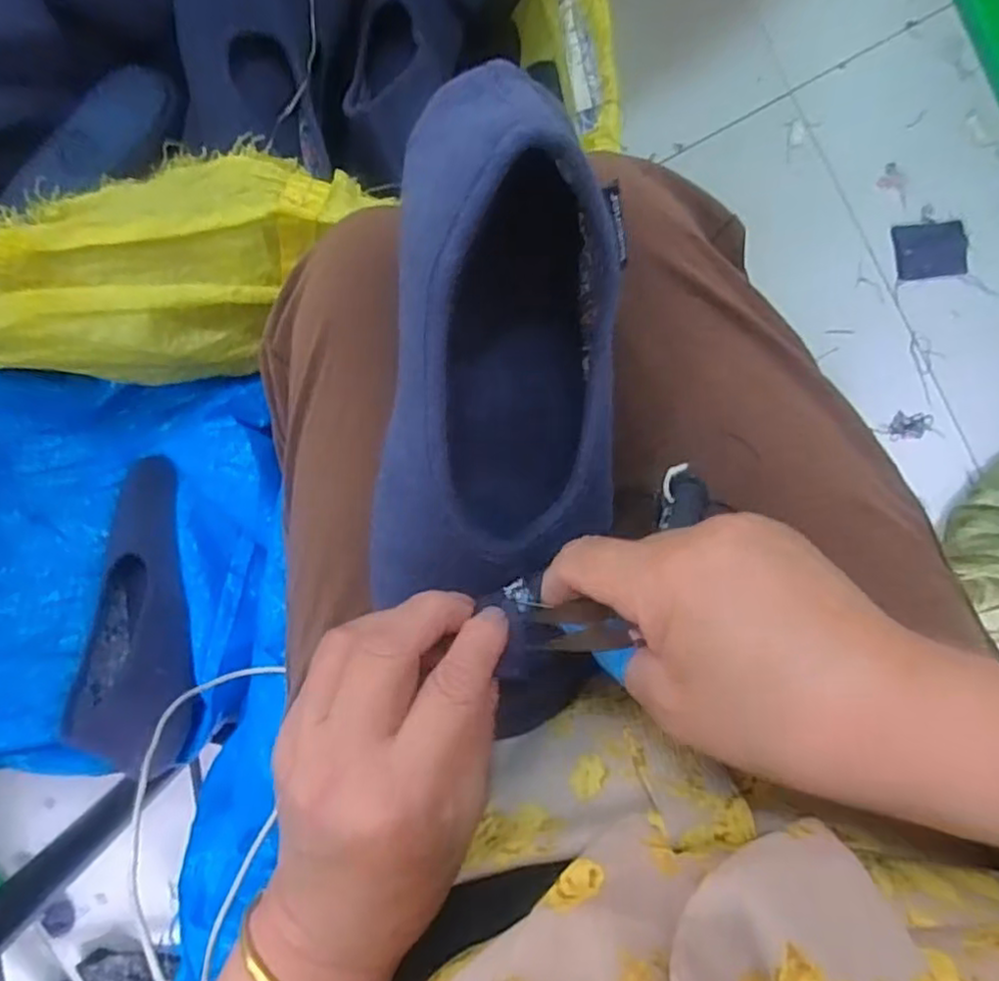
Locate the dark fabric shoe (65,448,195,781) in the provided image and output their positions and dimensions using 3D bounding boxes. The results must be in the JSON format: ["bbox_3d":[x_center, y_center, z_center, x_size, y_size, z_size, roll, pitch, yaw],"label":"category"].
[{"bbox_3d":[-0.289,0.098,0.545,0.095,0.067,0.238,-8,70,-1],"label":"dark fabric shoe"}]

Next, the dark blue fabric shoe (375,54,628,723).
[{"bbox_3d":[-0.001,-0.024,0.261,0.094,0.061,0.240,-1,105,-1],"label":"dark blue fabric shoe"}]

